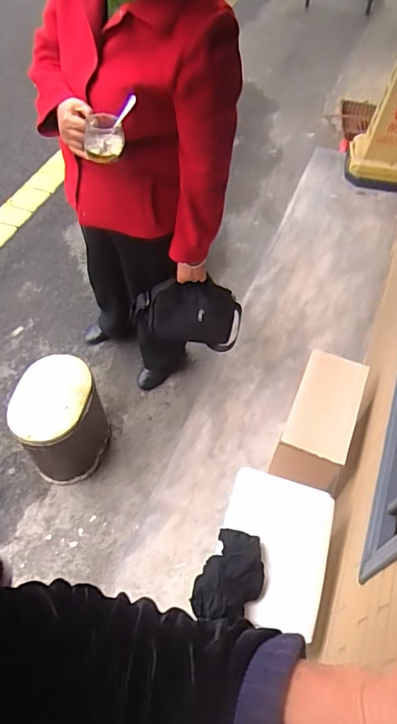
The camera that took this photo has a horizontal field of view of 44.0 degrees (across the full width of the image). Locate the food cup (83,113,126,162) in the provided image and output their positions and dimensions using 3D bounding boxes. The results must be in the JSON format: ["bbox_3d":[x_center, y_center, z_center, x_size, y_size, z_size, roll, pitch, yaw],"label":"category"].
[{"bbox_3d":[-0.197,-0.467,1.029,0.083,0.071,0.079,1,55,-2],"label":"food cup"}]

